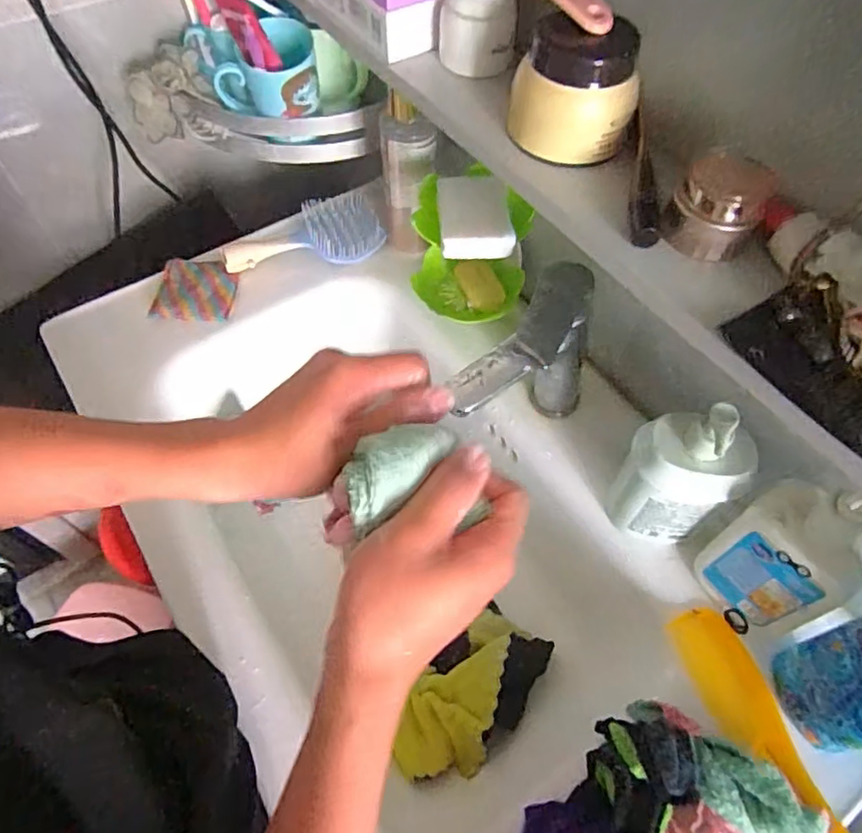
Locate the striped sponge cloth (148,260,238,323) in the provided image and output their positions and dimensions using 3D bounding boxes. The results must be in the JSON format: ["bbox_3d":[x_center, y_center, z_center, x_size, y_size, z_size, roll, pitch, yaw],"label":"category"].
[{"bbox_3d":[-0.266,-0.141,0.678,0.085,0.020,0.080,5,58,2],"label":"striped sponge cloth"}]

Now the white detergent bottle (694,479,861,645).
[{"bbox_3d":[0.259,0.106,0.445,0.049,0.157,0.089,-26,62,-16],"label":"white detergent bottle"}]

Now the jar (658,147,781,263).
[{"bbox_3d":[0.163,-0.119,0.341,0.047,0.040,0.046,0,58,-1],"label":"jar"}]

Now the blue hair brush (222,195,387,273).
[{"bbox_3d":[-0.153,-0.219,0.711,0.181,0.032,0.096,-11,59,-8],"label":"blue hair brush"}]

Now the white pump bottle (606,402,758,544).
[{"bbox_3d":[0.196,0.049,0.477,0.084,0.165,0.056,26,61,15],"label":"white pump bottle"}]

